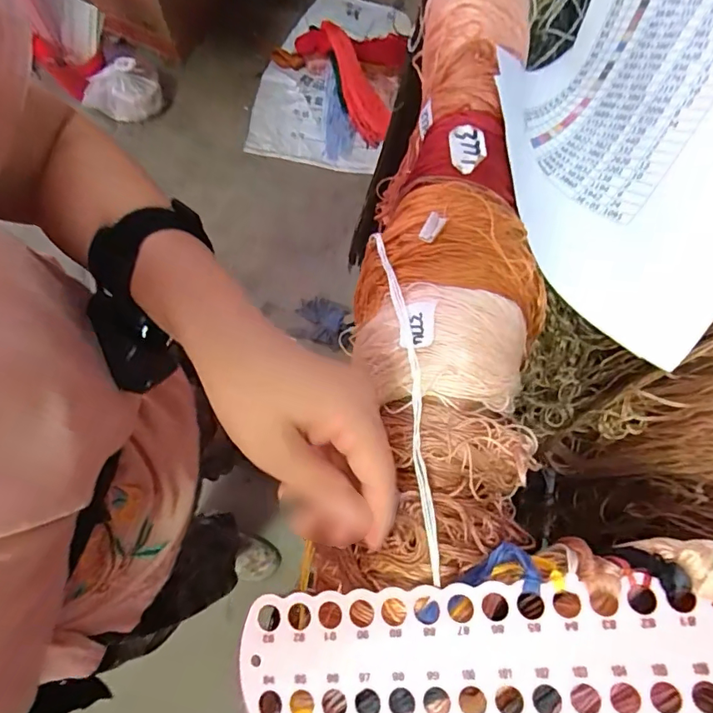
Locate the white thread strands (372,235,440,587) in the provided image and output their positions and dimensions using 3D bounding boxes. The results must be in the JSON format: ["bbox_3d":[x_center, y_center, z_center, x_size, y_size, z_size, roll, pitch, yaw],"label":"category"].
[{"bbox_3d":[0.029,0.018,0.266,0.011,0.019,0.193,-6,74,-6],"label":"white thread strands"}]

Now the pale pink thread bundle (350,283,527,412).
[{"bbox_3d":[0.049,-0.004,0.280,0.099,0.050,0.066,7,73,-2],"label":"pale pink thread bundle"}]

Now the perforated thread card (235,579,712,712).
[{"bbox_3d":[0.086,0.130,0.216,0.287,0.006,0.055,-8,70,11],"label":"perforated thread card"}]

